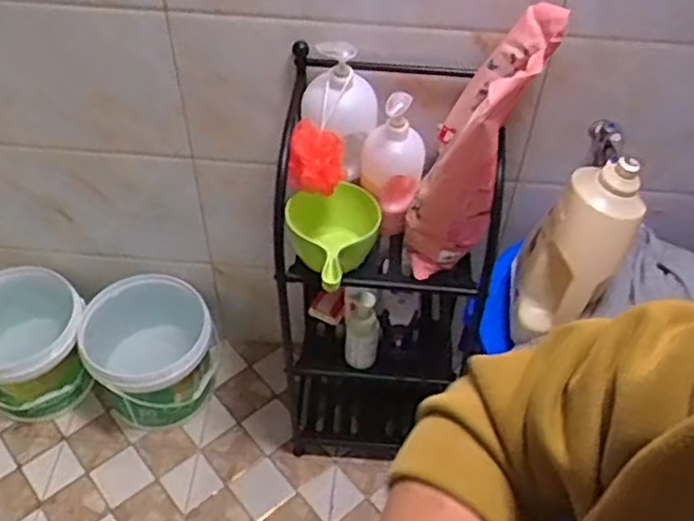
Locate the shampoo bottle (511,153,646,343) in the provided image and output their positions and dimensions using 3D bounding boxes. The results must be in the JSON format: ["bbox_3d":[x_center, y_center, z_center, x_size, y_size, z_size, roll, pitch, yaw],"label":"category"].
[{"bbox_3d":[0.347,-0.017,1.101,0.080,0.314,0.121,-14,46,-45],"label":"shampoo bottle"}]

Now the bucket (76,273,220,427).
[{"bbox_3d":[-0.420,0.208,1.583,0.266,0.285,0.245,1,49,-1],"label":"bucket"}]

